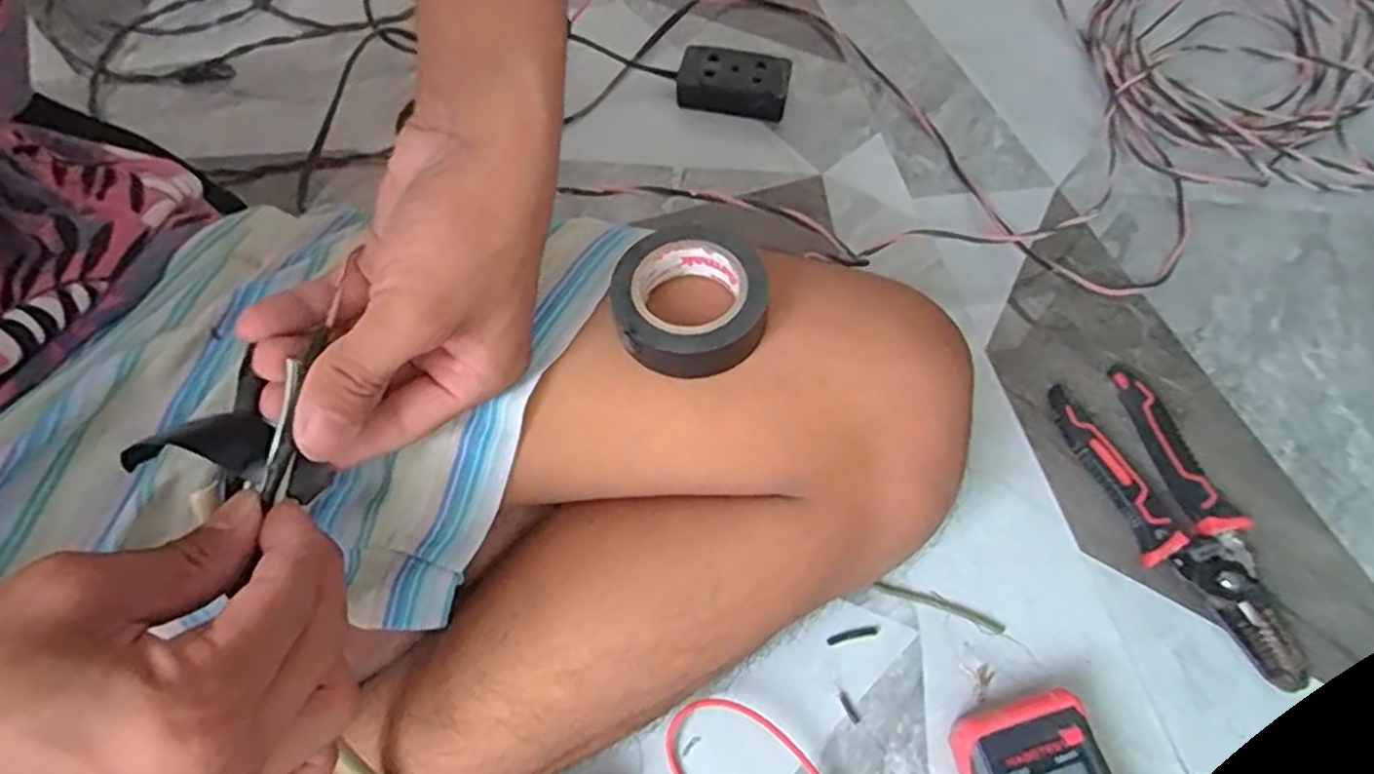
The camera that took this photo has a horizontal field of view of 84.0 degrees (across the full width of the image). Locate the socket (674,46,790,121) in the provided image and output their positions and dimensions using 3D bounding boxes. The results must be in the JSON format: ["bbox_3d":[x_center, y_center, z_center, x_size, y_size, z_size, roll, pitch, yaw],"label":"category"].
[{"bbox_3d":[0.033,-0.219,0.549,0.077,0.029,0.041,14,62,6],"label":"socket"}]

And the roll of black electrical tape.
[{"bbox_3d":[0.000,-0.032,0.292,0.057,0.026,0.060,0,62,0],"label":"roll of black electrical tape"}]

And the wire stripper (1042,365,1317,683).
[{"bbox_3d":[0.258,0.069,0.403,0.057,0.014,0.172,-15,63,-9],"label":"wire stripper"}]

